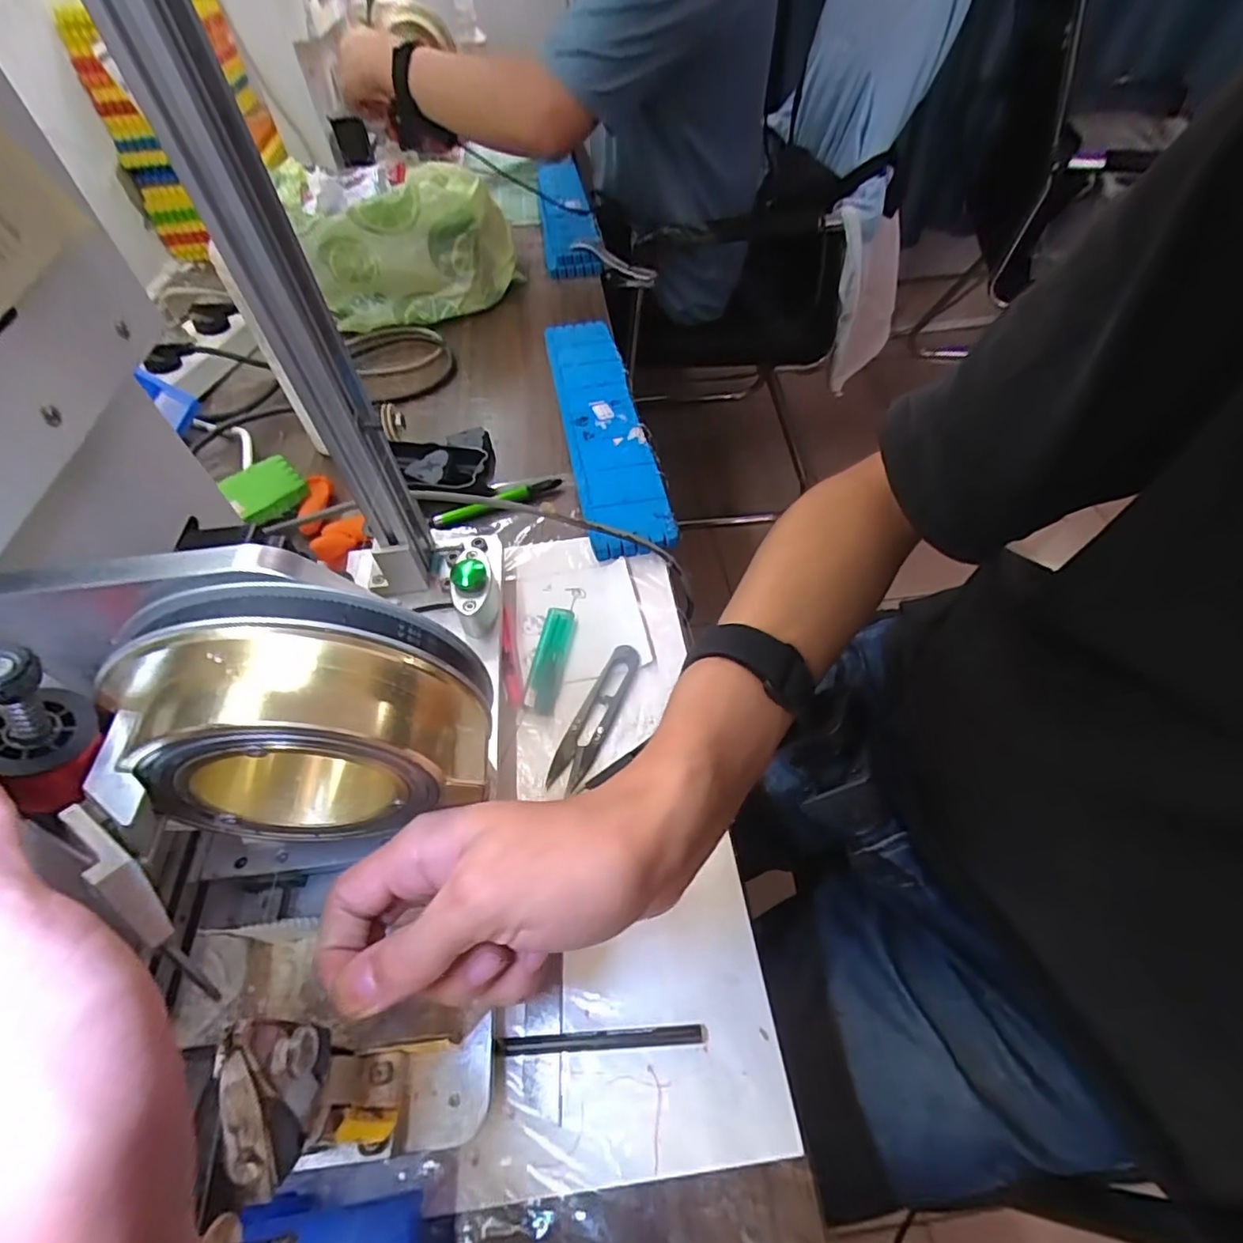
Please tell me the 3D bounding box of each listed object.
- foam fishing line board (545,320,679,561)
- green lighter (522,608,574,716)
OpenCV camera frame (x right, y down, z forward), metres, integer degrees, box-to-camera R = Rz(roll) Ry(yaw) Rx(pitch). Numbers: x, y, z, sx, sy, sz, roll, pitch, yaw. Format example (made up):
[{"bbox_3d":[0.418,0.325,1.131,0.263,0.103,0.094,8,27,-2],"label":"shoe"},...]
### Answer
[{"bbox_3d":[-0.019,-0.186,0.554,0.070,0.035,0.334,-6,51,-10],"label":"foam fishing line board"},{"bbox_3d":[-0.048,0.024,0.394,0.020,0.012,0.077,5,54,7],"label":"green lighter"}]

